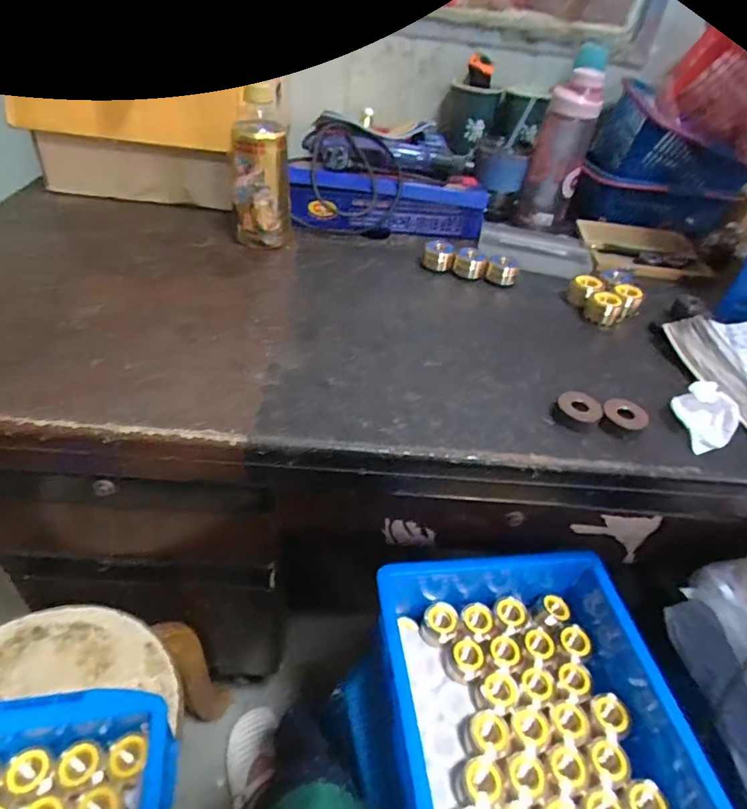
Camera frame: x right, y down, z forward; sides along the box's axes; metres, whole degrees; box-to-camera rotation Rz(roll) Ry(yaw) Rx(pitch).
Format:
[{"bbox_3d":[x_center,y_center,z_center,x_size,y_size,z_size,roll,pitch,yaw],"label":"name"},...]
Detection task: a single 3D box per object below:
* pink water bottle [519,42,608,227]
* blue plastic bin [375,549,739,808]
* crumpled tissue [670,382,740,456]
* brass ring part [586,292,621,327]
[{"bbox_3d":[0.276,-0.374,0.765,0.075,0.203,0.083,14,42,7],"label":"pink water bottle"},{"bbox_3d":[0.159,0.315,0.500,0.250,0.102,0.362,-2,42,-10],"label":"blue plastic bin"},{"bbox_3d":[0.305,0.010,0.476,0.059,0.035,0.056,-30,53,-35],"label":"crumpled tissue"},{"bbox_3d":[0.275,-0.115,0.618,0.035,0.029,0.034,24,44,18],"label":"brass ring part"}]

